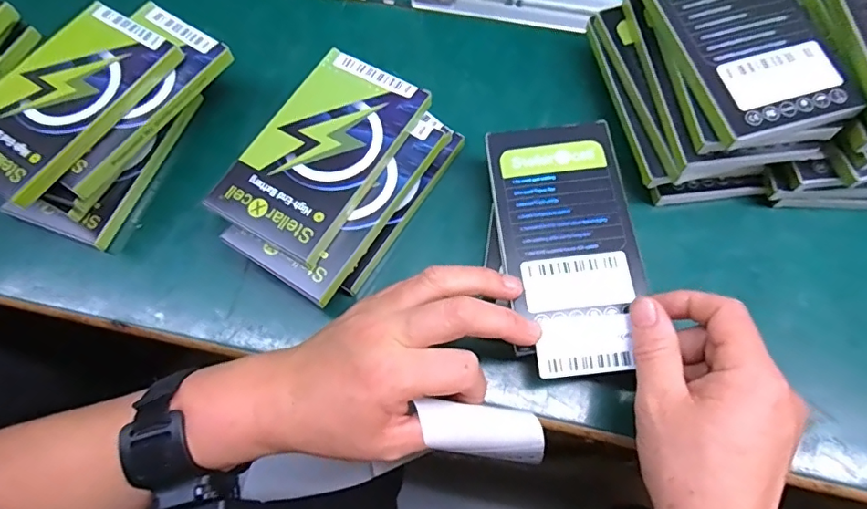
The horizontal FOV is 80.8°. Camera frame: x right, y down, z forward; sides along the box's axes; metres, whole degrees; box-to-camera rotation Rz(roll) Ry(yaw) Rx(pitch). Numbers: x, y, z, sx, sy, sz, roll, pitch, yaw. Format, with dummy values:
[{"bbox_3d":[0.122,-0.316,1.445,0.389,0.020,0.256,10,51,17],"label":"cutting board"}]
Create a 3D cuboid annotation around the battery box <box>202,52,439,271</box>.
[{"bbox_3d":[-0.069,-0.065,0.316,0.078,0.010,0.133,28,72,12],"label":"battery box"}]

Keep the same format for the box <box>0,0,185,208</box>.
[{"bbox_3d":[-0.234,-0.100,0.322,0.076,0.014,0.134,31,72,13],"label":"box"}]

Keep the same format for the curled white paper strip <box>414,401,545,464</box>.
[{"bbox_3d":[0.028,0.096,0.278,0.076,0.022,0.025,15,68,-11],"label":"curled white paper strip"}]

